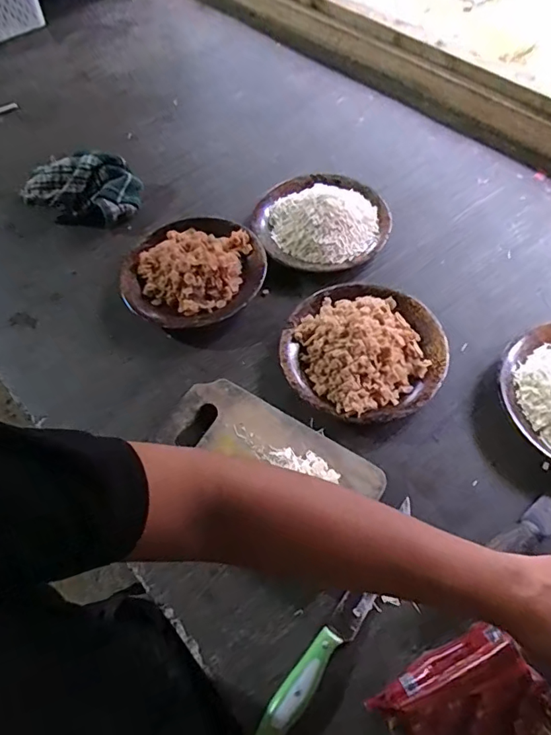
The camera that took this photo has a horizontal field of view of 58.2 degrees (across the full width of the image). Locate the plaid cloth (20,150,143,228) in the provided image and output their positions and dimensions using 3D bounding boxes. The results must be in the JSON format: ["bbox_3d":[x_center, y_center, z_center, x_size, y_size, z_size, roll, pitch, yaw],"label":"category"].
[{"bbox_3d":[-0.286,-0.262,0.741,0.159,0.089,0.079,6,59,8],"label":"plaid cloth"}]

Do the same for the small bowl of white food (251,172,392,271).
[{"bbox_3d":[0.062,-0.207,0.676,0.177,0.055,0.171,-2,58,3],"label":"small bowl of white food"}]

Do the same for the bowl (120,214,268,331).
[{"bbox_3d":[-0.110,-0.131,0.654,0.183,0.043,0.172,-2,58,3],"label":"bowl"}]

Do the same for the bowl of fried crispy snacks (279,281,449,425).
[{"bbox_3d":[0.102,-0.027,0.569,0.178,0.051,0.186,-2,58,3],"label":"bowl of fried crispy snacks"}]

